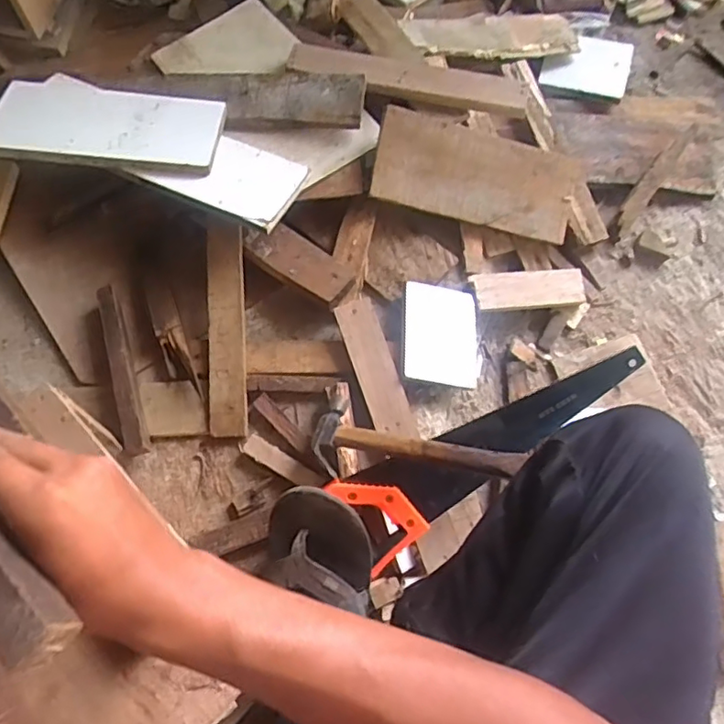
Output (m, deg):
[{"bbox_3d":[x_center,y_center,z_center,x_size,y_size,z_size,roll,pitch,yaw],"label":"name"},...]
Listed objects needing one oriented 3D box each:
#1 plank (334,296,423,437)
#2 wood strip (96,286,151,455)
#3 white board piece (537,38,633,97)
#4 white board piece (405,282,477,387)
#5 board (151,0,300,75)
[{"bbox_3d":[0.018,0.010,0.761,0.053,0.009,0.186,-19,79,-6],"label":"plank"},{"bbox_3d":[-0.302,0.012,0.752,0.023,0.039,0.226,-16,70,-9],"label":"wood strip"},{"bbox_3d":[0.376,-0.500,0.995,0.134,0.015,0.109,15,82,9],"label":"white board piece"},{"bbox_3d":[0.109,-0.035,0.795,0.114,0.014,0.131,9,75,-25],"label":"white board piece"},{"bbox_3d":[-0.206,-0.474,0.903,0.198,0.012,0.187,-28,65,-11],"label":"board"}]

